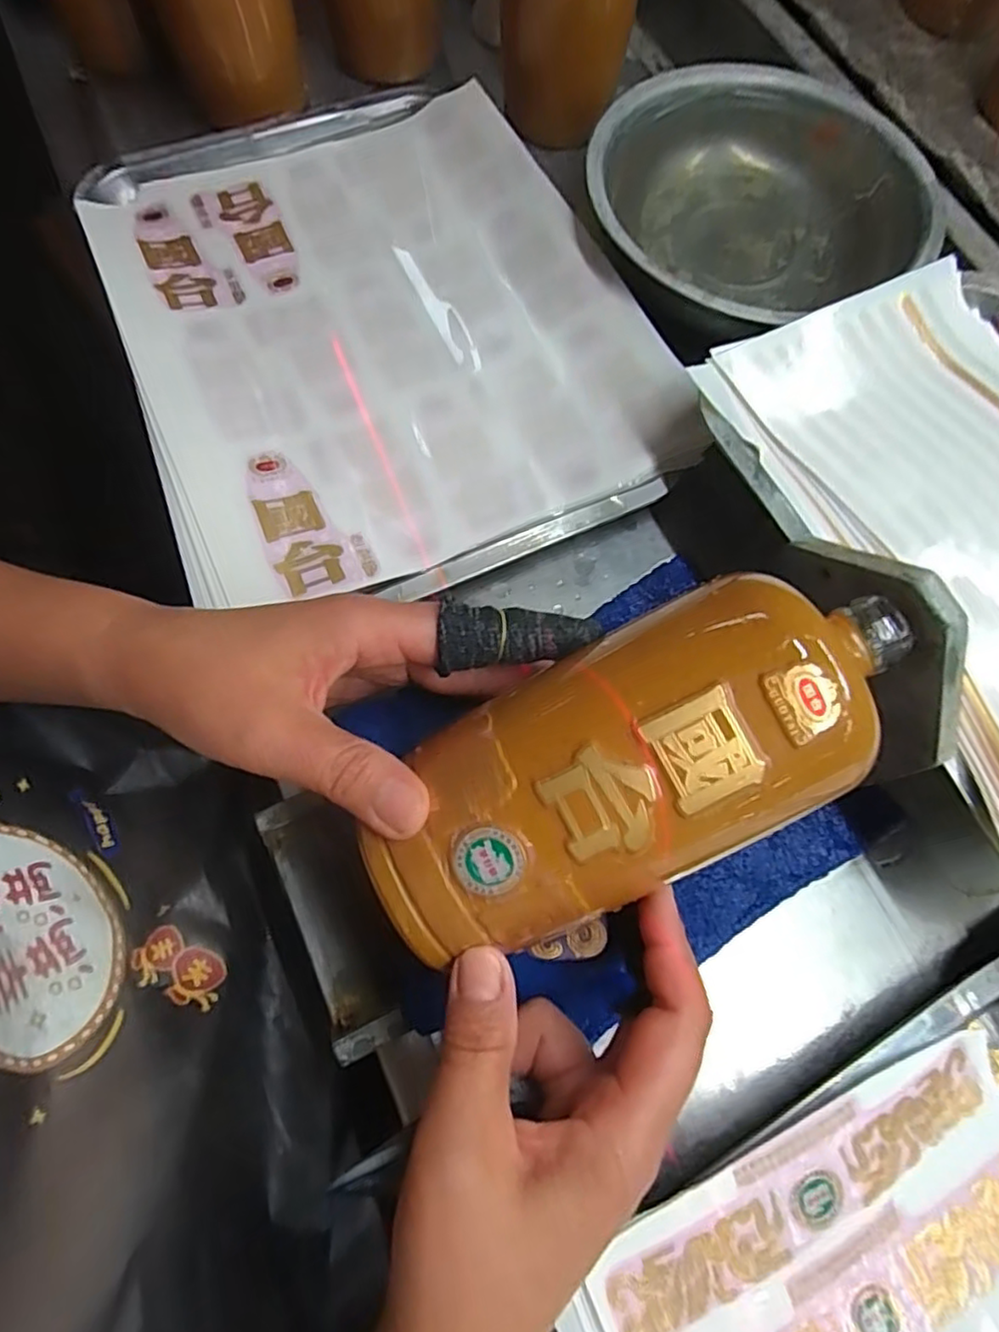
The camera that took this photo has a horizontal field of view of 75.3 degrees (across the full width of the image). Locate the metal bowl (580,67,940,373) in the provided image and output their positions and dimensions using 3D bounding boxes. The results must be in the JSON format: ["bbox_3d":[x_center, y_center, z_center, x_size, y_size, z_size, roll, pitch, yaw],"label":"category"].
[{"bbox_3d":[0.151,-0.278,0.375,0.207,0.054,0.195,0,74,1],"label":"metal bowl"}]

